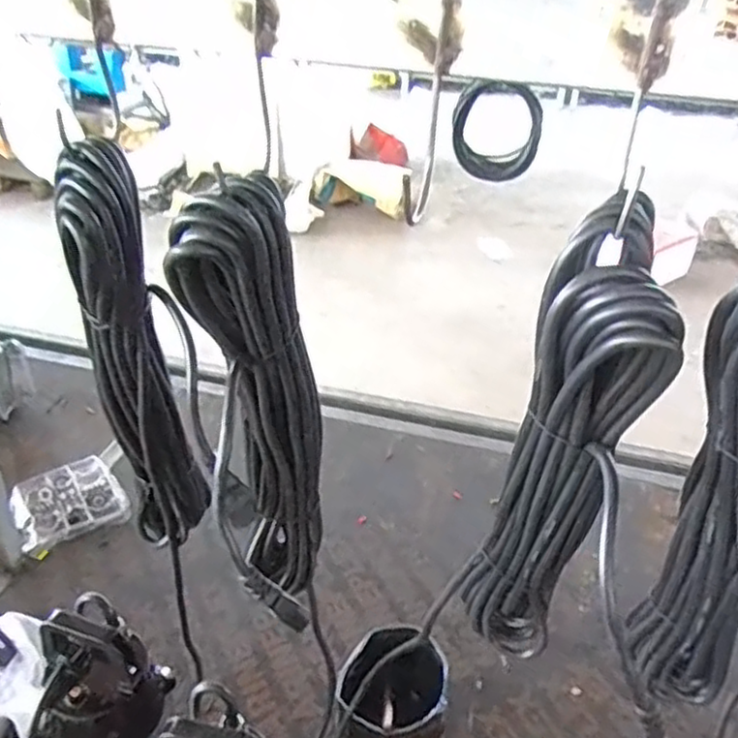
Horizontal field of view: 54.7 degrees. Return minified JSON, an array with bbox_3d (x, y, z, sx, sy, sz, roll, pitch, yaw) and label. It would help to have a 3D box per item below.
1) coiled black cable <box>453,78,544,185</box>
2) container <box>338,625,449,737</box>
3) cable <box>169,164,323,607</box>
[{"bbox_3d":[0.124,-0.227,0.686,0.082,0.089,0.031,12,34,12],"label":"coiled black cable"},{"bbox_3d":[0.029,0.378,0.799,0.119,0.102,0.143,4,33,1],"label":"container"},{"bbox_3d":[-0.088,0.030,0.493,0.094,0.334,0.060,-22,43,-25],"label":"cable"}]

